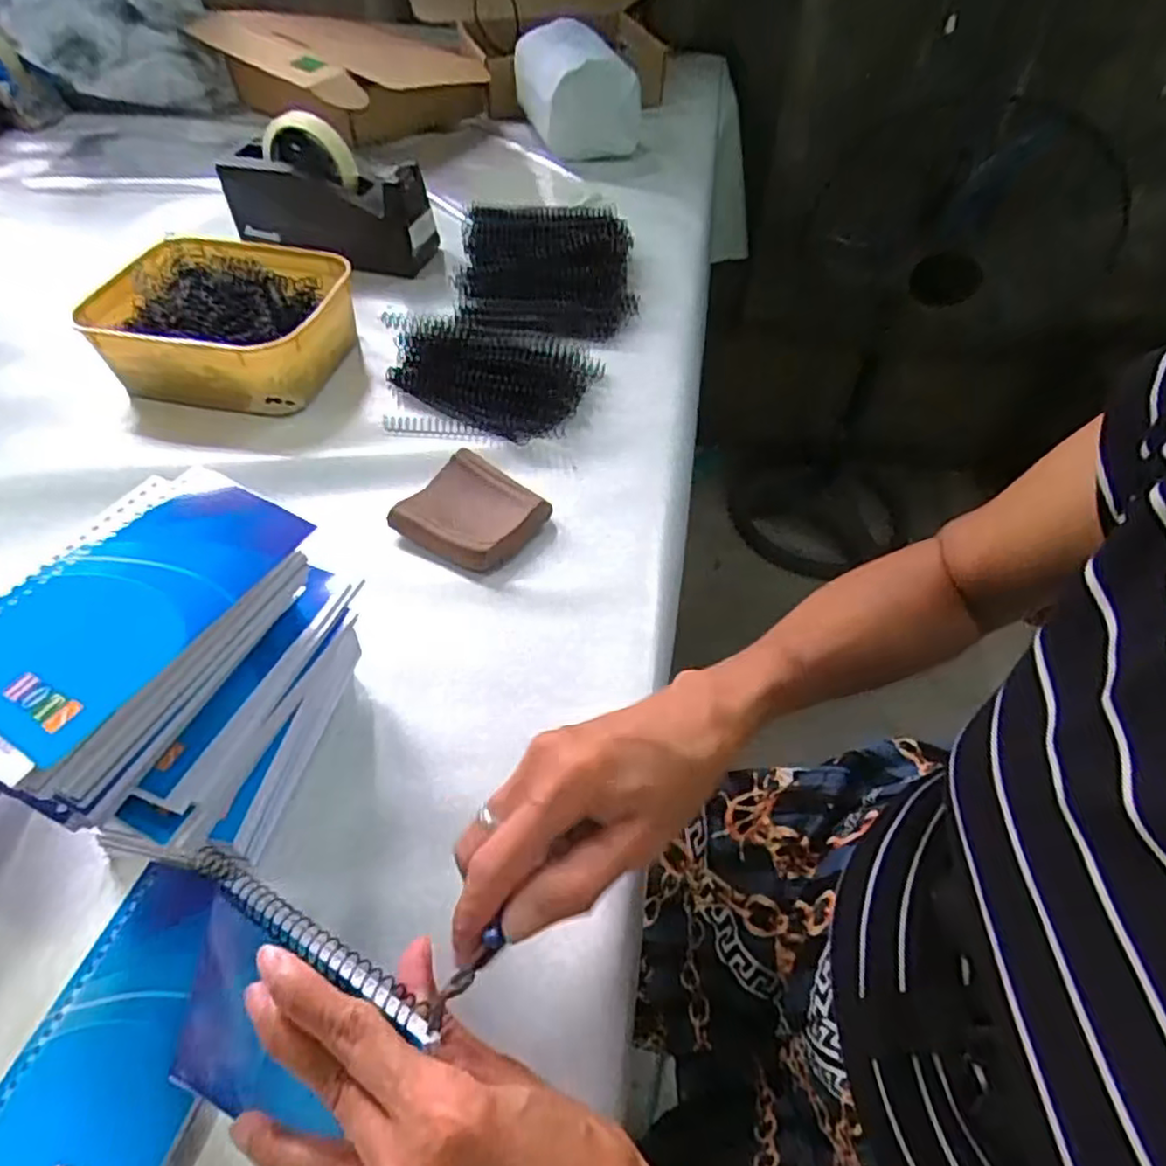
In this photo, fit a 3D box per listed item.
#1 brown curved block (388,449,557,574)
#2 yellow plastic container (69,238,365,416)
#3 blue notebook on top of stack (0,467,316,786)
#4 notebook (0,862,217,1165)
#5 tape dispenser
[{"bbox_3d":[-0.077,-0.050,0.496,0.094,0.021,0.083,25,55,18],"label":"brown curved block"},{"bbox_3d":[-0.310,-0.227,0.602,0.204,0.064,0.161,8,51,6],"label":"yellow plastic container"},{"bbox_3d":[-0.188,0.007,0.277,0.092,0.008,0.136,22,54,17],"label":"blue notebook on top of stack"},{"bbox_3d":[-0.191,0.197,0.298,0.085,0.015,0.127,13,52,10],"label":"notebook"},{"bbox_3d":[-0.261,-0.399,0.705,0.199,0.111,0.075,15,52,11],"label":"tape dispenser"}]

